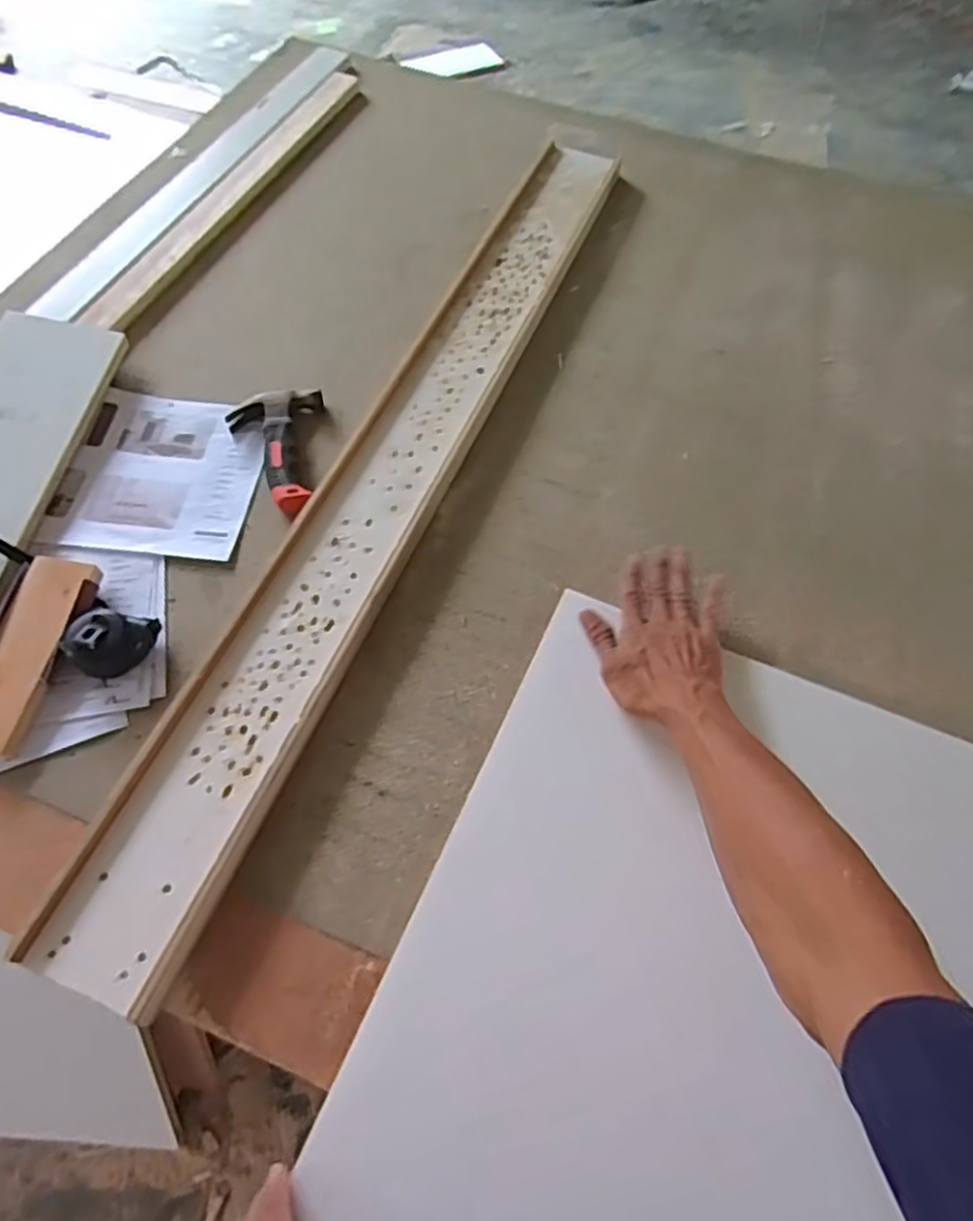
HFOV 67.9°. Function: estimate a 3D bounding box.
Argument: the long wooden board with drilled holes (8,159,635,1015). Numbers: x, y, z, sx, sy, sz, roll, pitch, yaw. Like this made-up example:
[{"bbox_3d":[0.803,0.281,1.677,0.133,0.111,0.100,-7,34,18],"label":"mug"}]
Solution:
[{"bbox_3d":[-0.079,-0.183,0.780,0.126,0.028,1.121,21,63,9],"label":"long wooden board with drilled holes"}]

